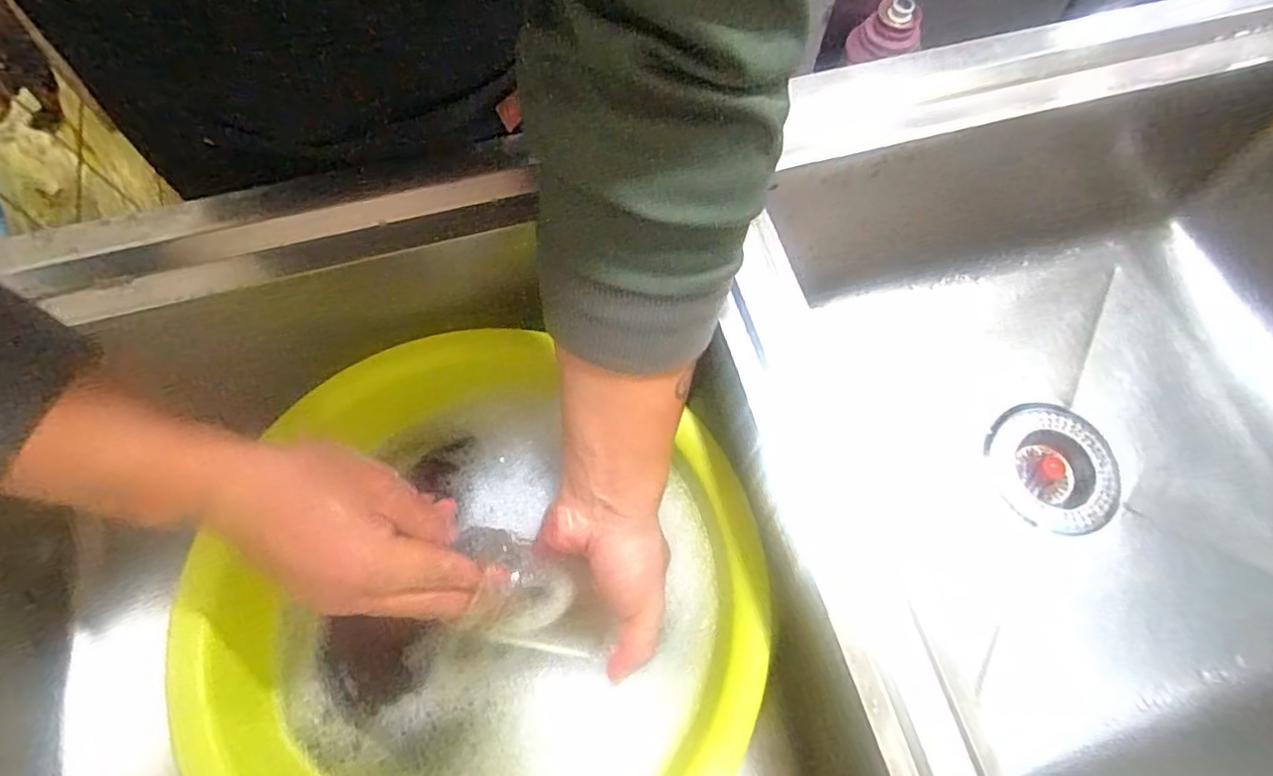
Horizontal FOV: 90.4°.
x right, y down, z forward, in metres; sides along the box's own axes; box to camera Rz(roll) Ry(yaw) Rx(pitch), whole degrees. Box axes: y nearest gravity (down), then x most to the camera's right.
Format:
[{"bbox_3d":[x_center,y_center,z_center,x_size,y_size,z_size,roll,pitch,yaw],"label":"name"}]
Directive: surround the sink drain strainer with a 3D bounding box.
[{"bbox_3d":[0.366,0.069,0.558,0.100,0.024,0.107,0,69,-1],"label":"sink drain strainer"}]

